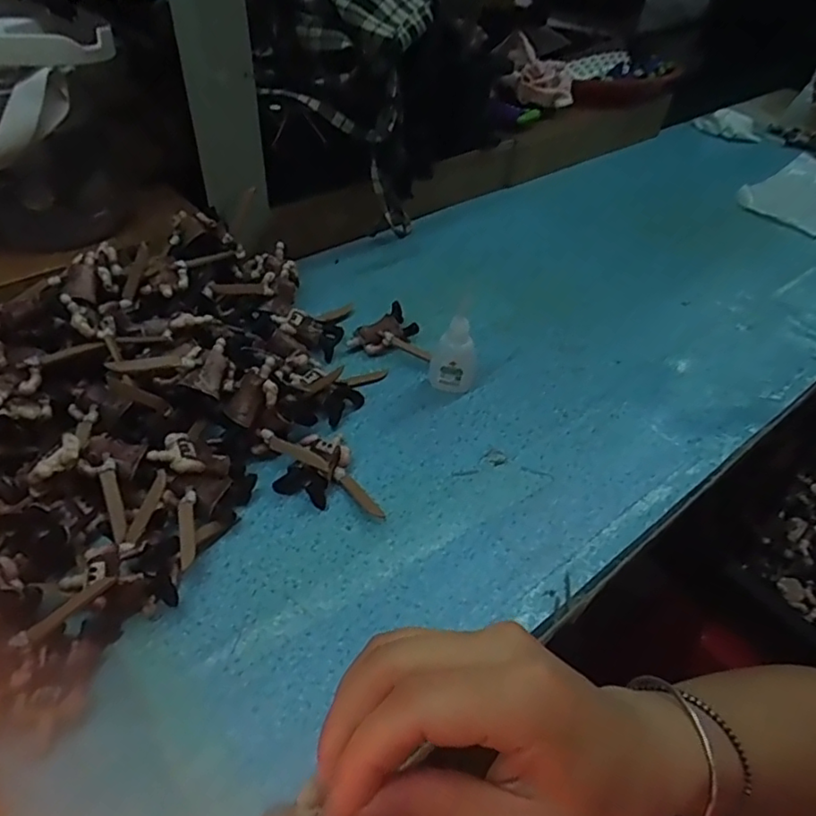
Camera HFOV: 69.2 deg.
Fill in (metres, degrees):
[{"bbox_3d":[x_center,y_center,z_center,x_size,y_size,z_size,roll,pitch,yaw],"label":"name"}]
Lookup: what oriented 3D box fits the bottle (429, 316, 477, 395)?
[{"bbox_3d":[0.038,-0.047,0.467,0.036,0.069,0.029,12,46,6],"label":"bottle"}]

